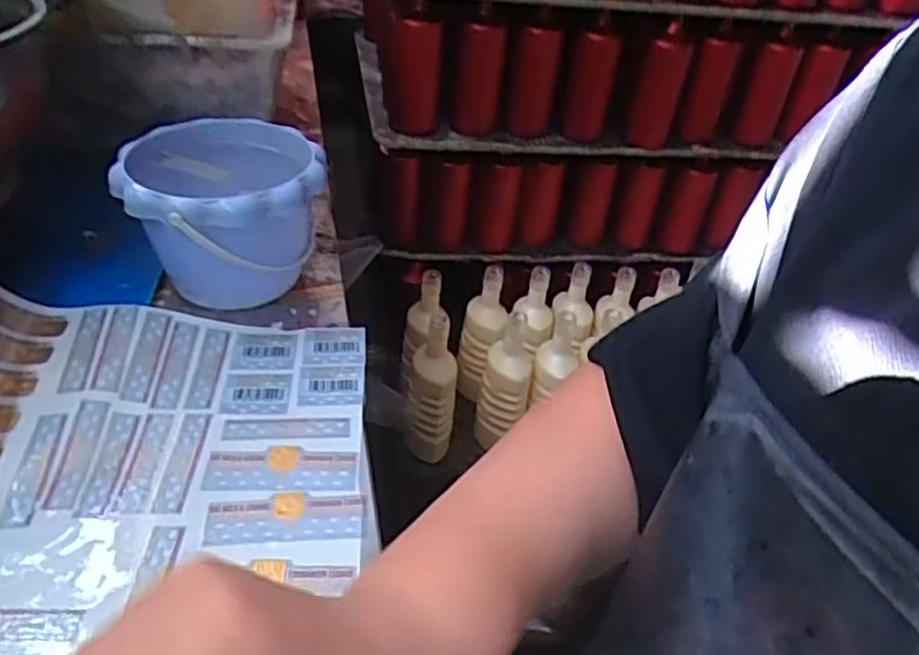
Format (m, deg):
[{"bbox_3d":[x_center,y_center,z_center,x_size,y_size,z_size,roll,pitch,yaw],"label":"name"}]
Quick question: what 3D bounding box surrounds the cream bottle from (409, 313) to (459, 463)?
[{"bbox_3d":[-0.044,0.107,1.199,0.075,0.264,0.066,5,36,-4],"label":"cream bottle"}]

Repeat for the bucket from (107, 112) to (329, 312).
[{"bbox_3d":[-0.187,-0.087,0.583,0.147,0.113,0.158,0,38,-8],"label":"bucket"}]

